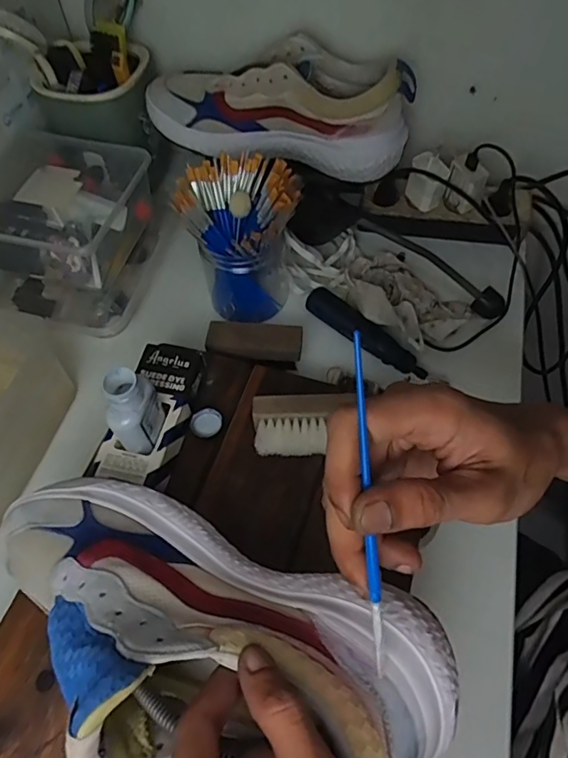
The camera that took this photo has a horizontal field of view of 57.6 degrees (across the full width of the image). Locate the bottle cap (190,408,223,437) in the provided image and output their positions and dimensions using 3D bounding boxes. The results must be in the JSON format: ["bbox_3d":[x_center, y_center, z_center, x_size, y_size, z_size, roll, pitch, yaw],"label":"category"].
[{"bbox_3d":[-0.069,0.039,0.460,0.027,0.011,0.022,-26,60,-15],"label":"bottle cap"}]

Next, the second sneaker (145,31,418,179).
[{"bbox_3d":[-0.008,-0.306,0.572,0.292,0.097,0.084,12,58,9],"label":"second sneaker"}]

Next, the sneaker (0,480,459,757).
[{"bbox_3d":[-0.059,0.127,0.264,0.278,0.085,0.128,15,58,20],"label":"sneaker"}]

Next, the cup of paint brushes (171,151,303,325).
[{"bbox_3d":[-0.042,-0.143,0.541,0.112,0.144,0.097,12,58,9],"label":"cup of paint brushes"}]

